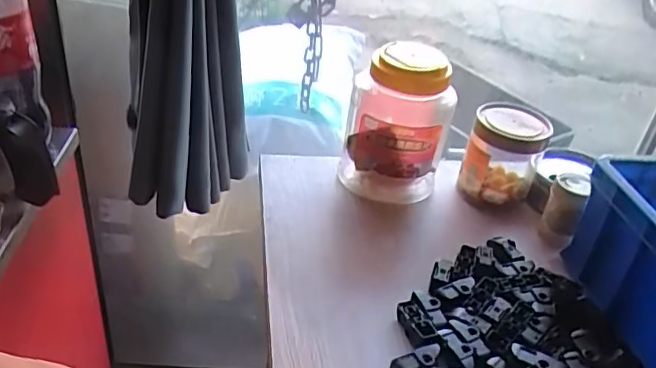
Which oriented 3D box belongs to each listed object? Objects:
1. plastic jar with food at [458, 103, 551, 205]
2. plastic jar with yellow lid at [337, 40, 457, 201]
[{"bbox_3d":[0.213,-0.040,0.675,0.084,0.095,0.092,5,35,-4],"label":"plastic jar with food"},{"bbox_3d":[0.086,-0.081,0.669,0.117,0.159,0.136,12,35,7],"label":"plastic jar with yellow lid"}]

